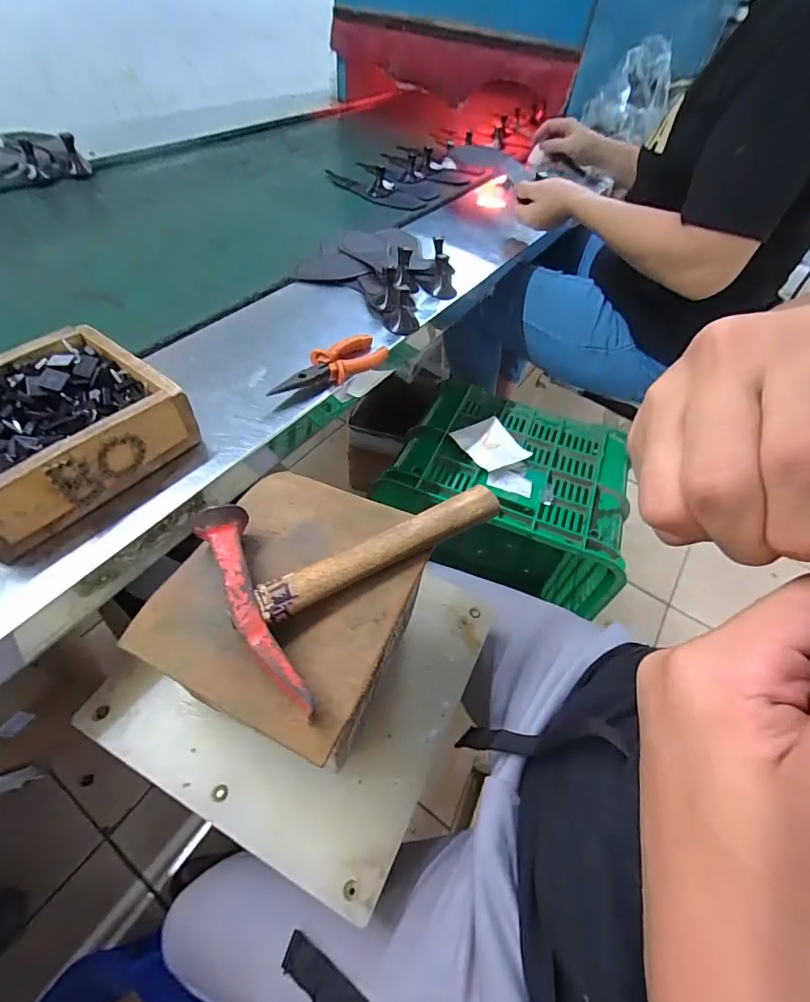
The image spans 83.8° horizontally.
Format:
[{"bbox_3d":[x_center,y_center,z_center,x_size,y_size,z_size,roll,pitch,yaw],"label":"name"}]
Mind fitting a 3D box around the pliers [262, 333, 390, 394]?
[{"bbox_3d":[-0.082,-0.150,0.506,0.048,0.022,0.153,35,57,21],"label":"pliers"}]

